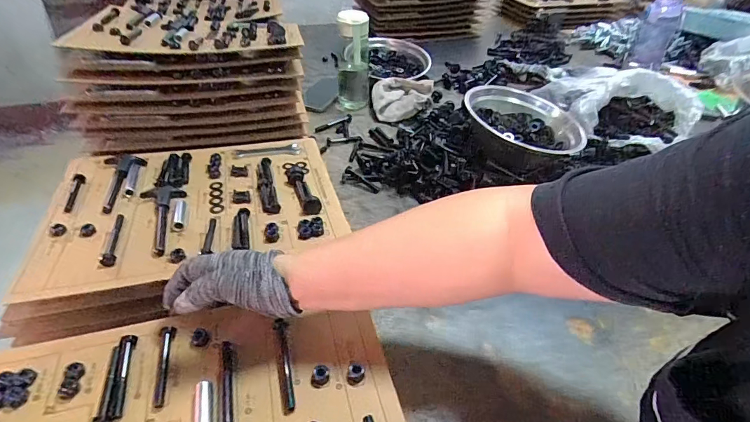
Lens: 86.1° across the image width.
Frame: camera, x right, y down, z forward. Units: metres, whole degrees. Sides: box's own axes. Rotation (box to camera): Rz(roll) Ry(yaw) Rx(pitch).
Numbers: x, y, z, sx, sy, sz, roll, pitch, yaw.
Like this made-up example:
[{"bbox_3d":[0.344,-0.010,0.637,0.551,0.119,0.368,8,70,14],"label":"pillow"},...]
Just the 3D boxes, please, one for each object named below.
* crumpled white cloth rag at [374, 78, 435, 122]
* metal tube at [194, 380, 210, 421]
[{"bbox_3d":[0.065,-0.269,0.939,0.136,0.046,0.179,8,42,5],"label":"crumpled white cloth rag"},{"bbox_3d":[-0.152,0.177,0.354,0.013,0.011,0.051,-9,43,-13],"label":"metal tube"}]

